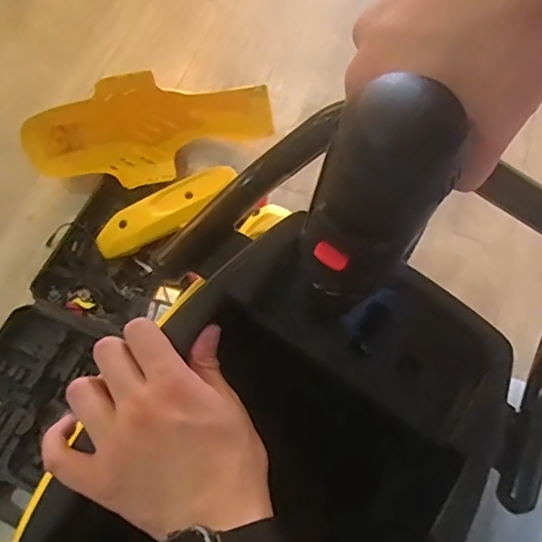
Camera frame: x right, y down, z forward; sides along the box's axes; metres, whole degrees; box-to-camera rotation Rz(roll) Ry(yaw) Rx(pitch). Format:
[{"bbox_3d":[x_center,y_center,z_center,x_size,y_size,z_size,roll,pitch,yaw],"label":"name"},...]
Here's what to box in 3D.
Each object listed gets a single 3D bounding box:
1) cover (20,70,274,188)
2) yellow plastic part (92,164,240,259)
[{"bbox_3d":[-0.251,-0.276,1.152,0.485,0.202,0.202,-17,64,-4],"label":"cover"},{"bbox_3d":[-0.199,-0.117,1.091,0.296,0.042,0.100,-23,64,-7],"label":"yellow plastic part"}]

